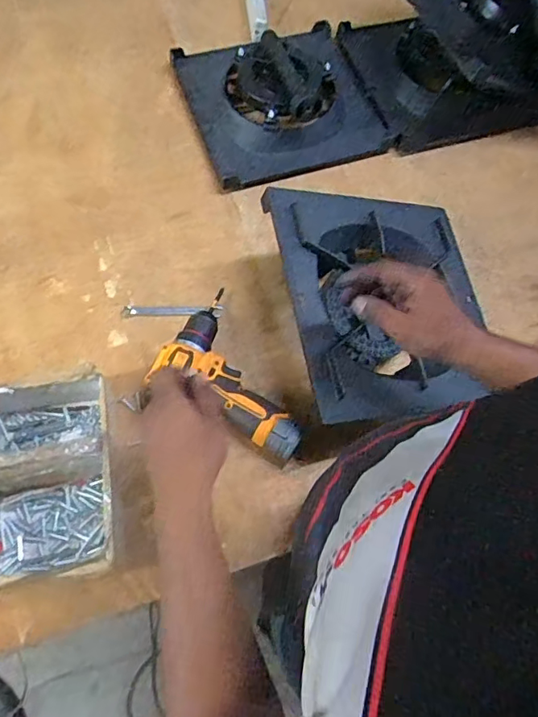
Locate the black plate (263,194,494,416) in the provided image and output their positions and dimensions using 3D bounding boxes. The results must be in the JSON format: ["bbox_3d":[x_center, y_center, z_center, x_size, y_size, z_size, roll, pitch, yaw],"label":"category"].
[{"bbox_3d":[0.157,-0.071,0.662,0.294,0.069,0.298,-4,71,-27],"label":"black plate"}]

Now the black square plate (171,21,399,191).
[{"bbox_3d":[0.022,-0.452,0.862,0.305,0.098,0.292,-18,69,-11],"label":"black square plate"}]

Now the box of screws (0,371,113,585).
[{"bbox_3d":[-0.254,0.135,0.588,0.154,0.085,0.218,-8,69,-7],"label":"box of screws"}]

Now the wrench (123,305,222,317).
[{"bbox_3d":[-0.137,-0.068,0.731,0.139,0.007,0.017,1,67,-3],"label":"wrench"}]

